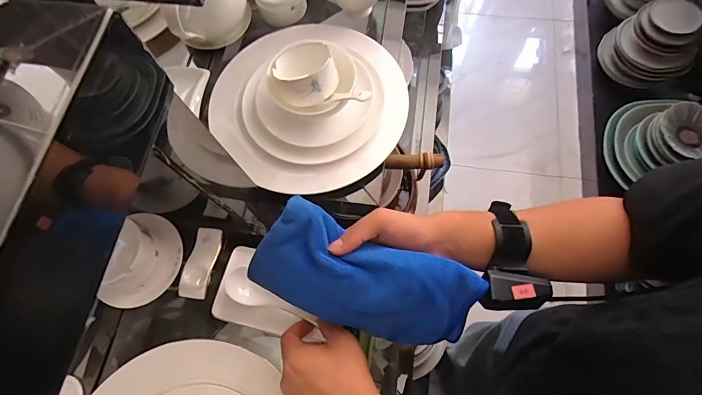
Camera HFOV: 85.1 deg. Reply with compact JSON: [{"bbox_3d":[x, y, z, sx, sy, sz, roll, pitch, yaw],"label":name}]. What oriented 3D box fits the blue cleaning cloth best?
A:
[{"bbox_3d":[0.009,0.078,0.353,0.199,0.026,0.097,22,109,4],"label":"blue cleaning cloth"}]

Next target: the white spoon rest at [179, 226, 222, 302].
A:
[{"bbox_3d":[-0.177,0.075,0.452,0.033,0.013,0.084,7,70,6],"label":"white spoon rest"}]

